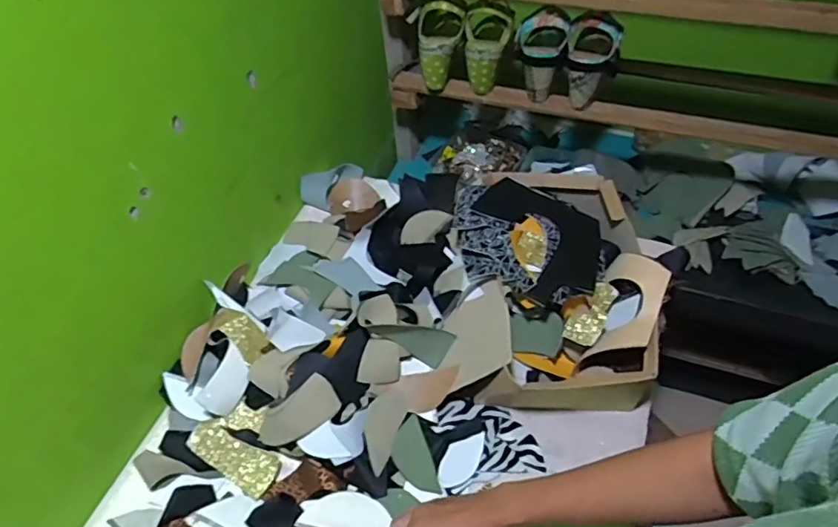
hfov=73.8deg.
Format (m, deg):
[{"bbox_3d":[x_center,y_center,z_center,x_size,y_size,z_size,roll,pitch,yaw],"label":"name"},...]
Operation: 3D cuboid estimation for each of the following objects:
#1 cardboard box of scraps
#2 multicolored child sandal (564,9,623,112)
[{"bbox_3d":[0.174,0.029,0.760,0.260,0.132,0.334,-7,50,-2],"label":"cardboard box of scraps"},{"bbox_3d":[0.279,-0.330,0.903,0.083,0.132,0.083,12,51,13],"label":"multicolored child sandal"}]

